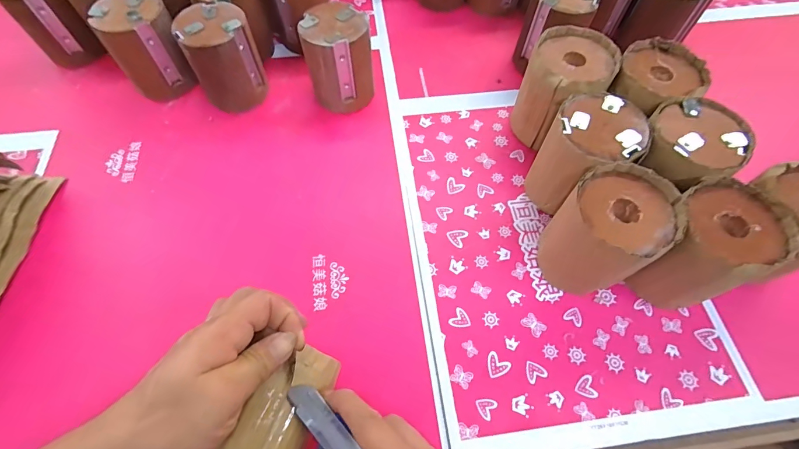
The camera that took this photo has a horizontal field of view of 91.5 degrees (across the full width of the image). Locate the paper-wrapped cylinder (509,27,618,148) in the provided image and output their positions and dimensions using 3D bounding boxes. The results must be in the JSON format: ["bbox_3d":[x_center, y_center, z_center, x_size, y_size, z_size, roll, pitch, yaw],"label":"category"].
[{"bbox_3d":[0.184,-0.153,0.455,0.088,0.108,0.091,0,62,-1],"label":"paper-wrapped cylinder"}]

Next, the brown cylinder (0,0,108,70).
[{"bbox_3d":[-0.446,-0.266,0.506,0.077,0.105,0.064,-32,67,-16],"label":"brown cylinder"}]

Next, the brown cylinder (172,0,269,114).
[{"bbox_3d":[-0.212,-0.201,0.478,0.074,0.100,0.081,0,62,-1],"label":"brown cylinder"}]

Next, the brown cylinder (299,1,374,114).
[{"bbox_3d":[-0.073,-0.202,0.479,0.075,0.103,0.080,-15,64,-9],"label":"brown cylinder"}]

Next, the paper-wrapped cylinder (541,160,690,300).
[{"bbox_3d":[0.184,0.012,0.366,0.098,0.107,0.087,-35,68,-18],"label":"paper-wrapped cylinder"}]

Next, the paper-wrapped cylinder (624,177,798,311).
[{"bbox_3d":[0.272,0.023,0.358,0.083,0.108,0.084,0,62,-1],"label":"paper-wrapped cylinder"}]

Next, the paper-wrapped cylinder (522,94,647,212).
[{"bbox_3d":[0.185,-0.063,0.403,0.085,0.112,0.091,-5,63,-4],"label":"paper-wrapped cylinder"}]

